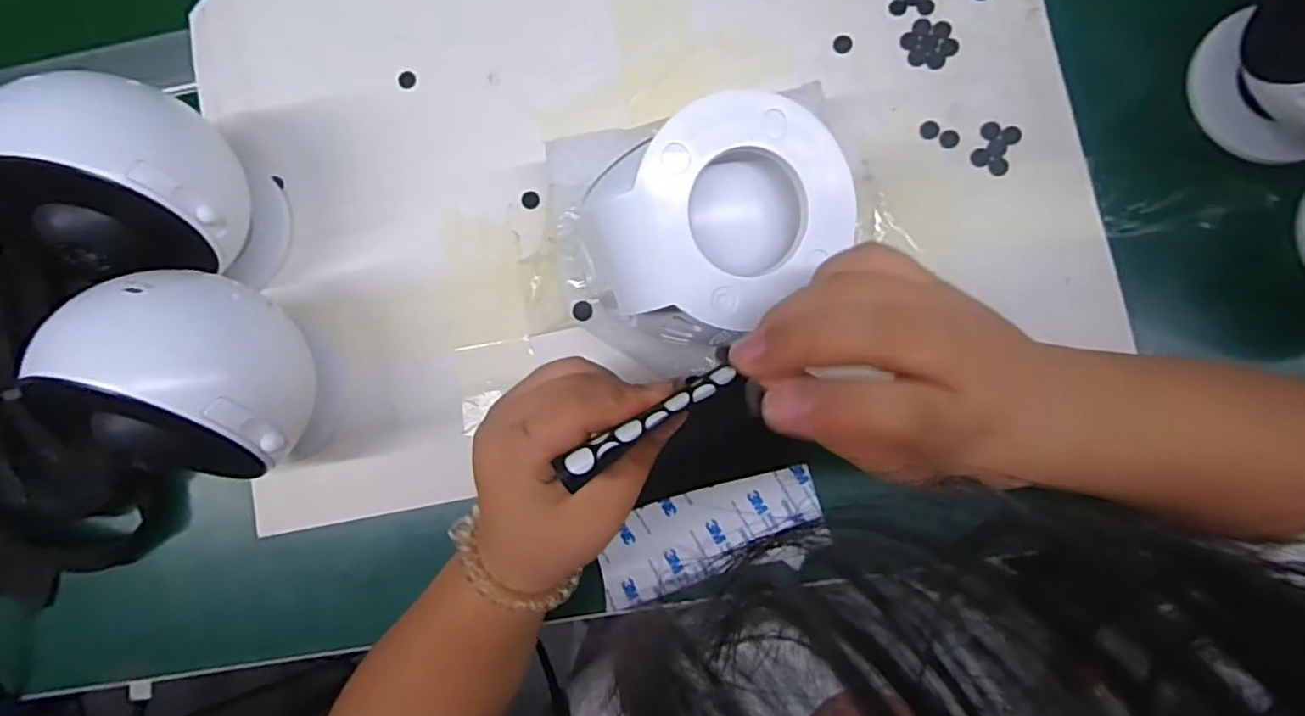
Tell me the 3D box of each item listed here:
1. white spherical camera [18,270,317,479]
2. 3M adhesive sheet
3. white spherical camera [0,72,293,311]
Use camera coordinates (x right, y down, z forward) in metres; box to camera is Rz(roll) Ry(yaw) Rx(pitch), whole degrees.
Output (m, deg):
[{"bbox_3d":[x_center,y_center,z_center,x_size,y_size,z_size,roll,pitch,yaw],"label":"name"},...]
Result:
[{"bbox_3d":[-0.212,0.009,0.280,0.078,0.076,0.089,-9,85,4],"label":"white spherical camera"},{"bbox_3d":[0.031,0.096,0.334,0.121,0.004,0.050,-13,81,1],"label":"3M adhesive sheet"},{"bbox_3d":[-0.252,-0.080,0.313,0.084,0.119,0.086,-17,84,3],"label":"white spherical camera"}]

